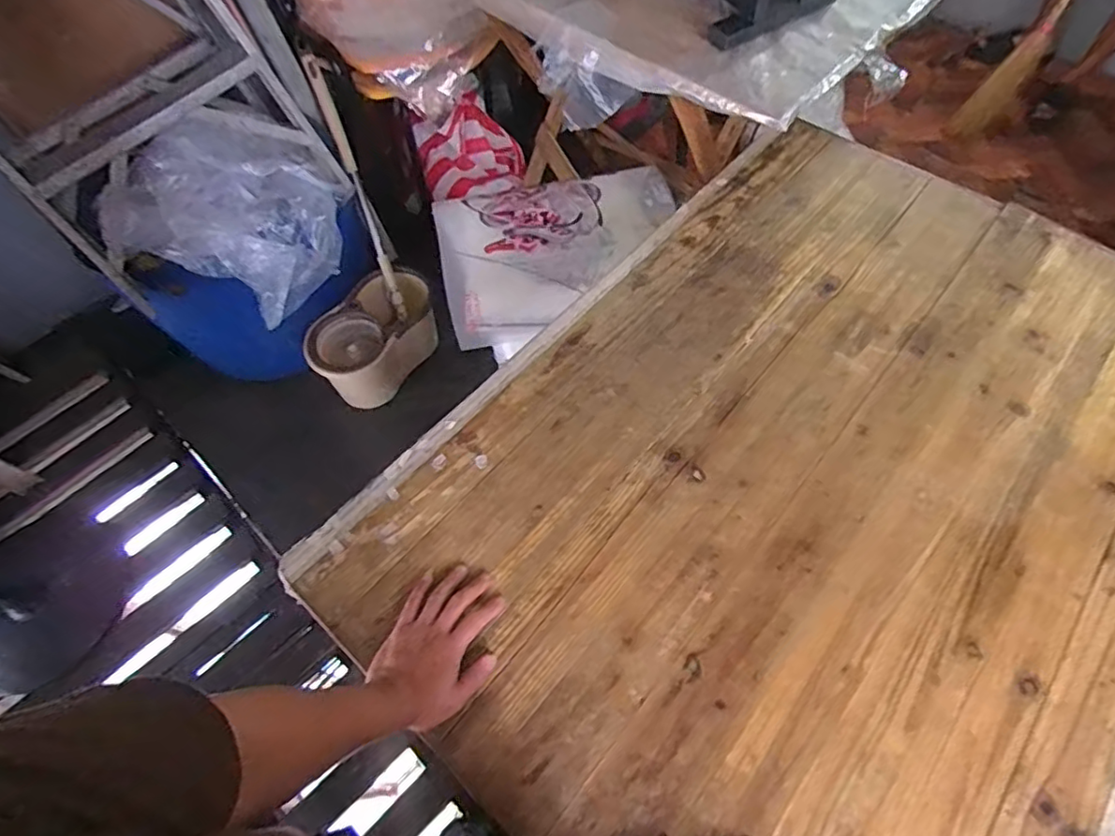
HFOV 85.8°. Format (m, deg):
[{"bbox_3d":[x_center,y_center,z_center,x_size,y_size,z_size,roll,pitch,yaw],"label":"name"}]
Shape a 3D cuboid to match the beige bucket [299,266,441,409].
[{"bbox_3d":[-0.501,-0.207,1.643,0.345,0.199,0.219,-39,66,-18],"label":"beige bucket"}]

